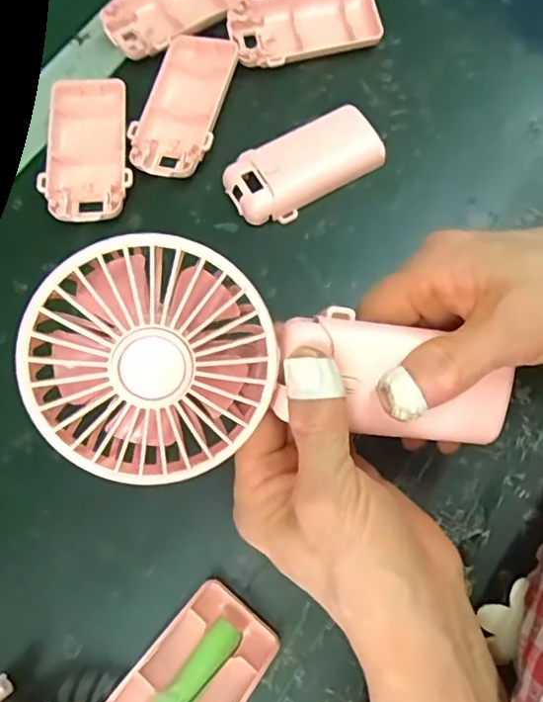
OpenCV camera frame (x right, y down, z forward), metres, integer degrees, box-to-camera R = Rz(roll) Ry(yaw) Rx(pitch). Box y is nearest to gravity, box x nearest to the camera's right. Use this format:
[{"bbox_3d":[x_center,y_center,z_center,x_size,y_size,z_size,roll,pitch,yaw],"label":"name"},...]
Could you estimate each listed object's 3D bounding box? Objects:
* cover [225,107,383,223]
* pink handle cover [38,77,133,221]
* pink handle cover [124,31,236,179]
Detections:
[{"bbox_3d":[0.020,-0.110,0.336,0.094,0.017,0.044,-28,75,-7],"label":"cover"},{"bbox_3d":[-0.110,-0.121,0.340,0.051,0.014,0.096,-1,74,0],"label":"pink handle cover"},{"bbox_3d":[-0.055,-0.150,0.346,0.049,0.017,0.096,12,74,4],"label":"pink handle cover"}]

